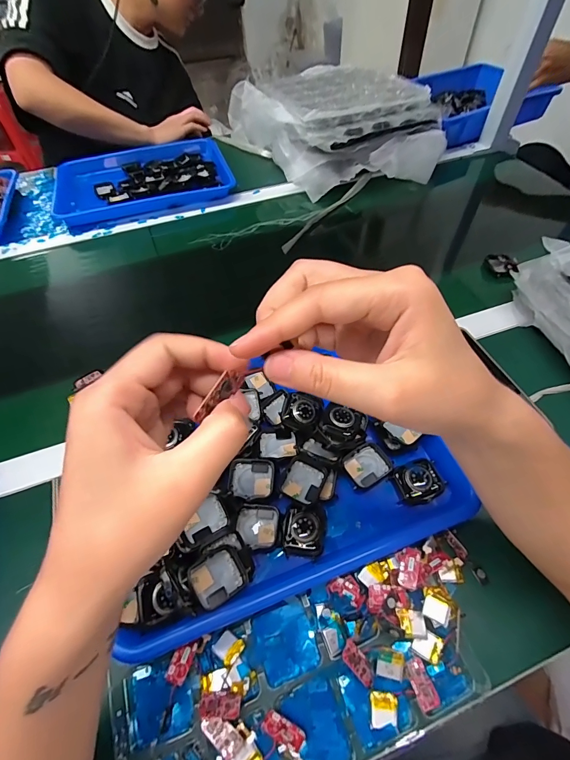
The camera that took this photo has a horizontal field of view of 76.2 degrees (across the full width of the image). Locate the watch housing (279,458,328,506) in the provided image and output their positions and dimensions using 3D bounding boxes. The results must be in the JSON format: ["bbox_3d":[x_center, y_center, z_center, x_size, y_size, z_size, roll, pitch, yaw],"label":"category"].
[{"bbox_3d":[0.017,0.094,0.335,0.034,0.012,0.041,20,57,16],"label":"watch housing"}]

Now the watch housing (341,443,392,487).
[{"bbox_3d":[0.079,0.081,0.351,0.042,0.004,0.037,-28,58,-17],"label":"watch housing"}]

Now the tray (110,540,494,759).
[{"bbox_3d":[0.016,0.224,0.268,0.271,0.034,0.108,-17,55,-10],"label":"tray"}]

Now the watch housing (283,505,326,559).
[{"bbox_3d":[0.018,0.132,0.318,0.035,0.013,0.041,5,54,5],"label":"watch housing"}]

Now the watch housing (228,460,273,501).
[{"bbox_3d":[-0.031,0.093,0.337,0.041,0.011,0.037,1,54,3],"label":"watch housing"}]

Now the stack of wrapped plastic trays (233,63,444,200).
[{"bbox_3d":[0.091,-0.527,0.741,0.311,0.094,0.452,-22,56,-14],"label":"stack of wrapped plastic trays"}]

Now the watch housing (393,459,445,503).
[{"bbox_3d":[0.125,0.095,0.338,0.039,0.009,0.036,-19,63,5],"label":"watch housing"}]

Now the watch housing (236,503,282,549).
[{"bbox_3d":[-0.023,0.129,0.320,0.038,0.009,0.036,3,54,4],"label":"watch housing"}]

